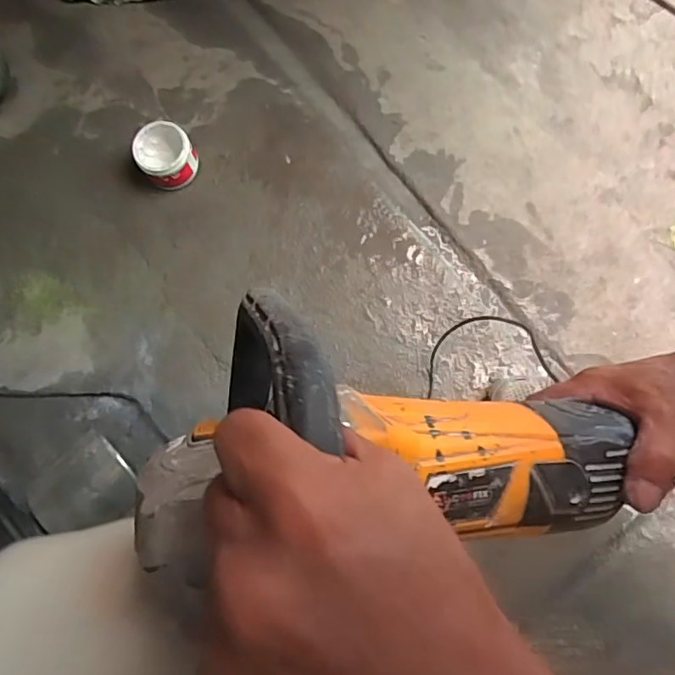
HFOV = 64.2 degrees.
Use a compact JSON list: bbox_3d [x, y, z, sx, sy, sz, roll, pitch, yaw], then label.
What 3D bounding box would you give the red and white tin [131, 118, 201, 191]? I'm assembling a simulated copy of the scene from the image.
[{"bbox_3d":[-0.347,-0.369,1.087,0.110,0.076,0.114,0,80,0],"label":"red and white tin"}]

